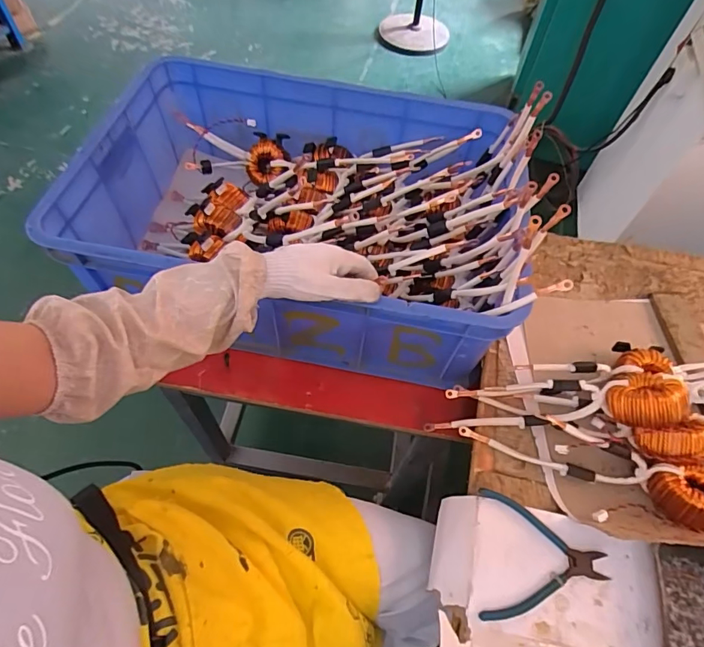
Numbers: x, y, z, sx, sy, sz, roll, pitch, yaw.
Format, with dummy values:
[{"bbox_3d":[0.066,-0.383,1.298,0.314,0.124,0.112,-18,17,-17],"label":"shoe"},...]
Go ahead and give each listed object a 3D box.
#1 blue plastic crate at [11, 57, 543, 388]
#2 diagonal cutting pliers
[{"bbox_3d":[-0.070,-0.166,0.696,0.590,0.198,0.404,10,58,2],"label":"blue plastic crate"},{"bbox_3d":[0.205,0.256,0.484,0.133,0.006,0.125,11,58,3],"label":"diagonal cutting pliers"}]

